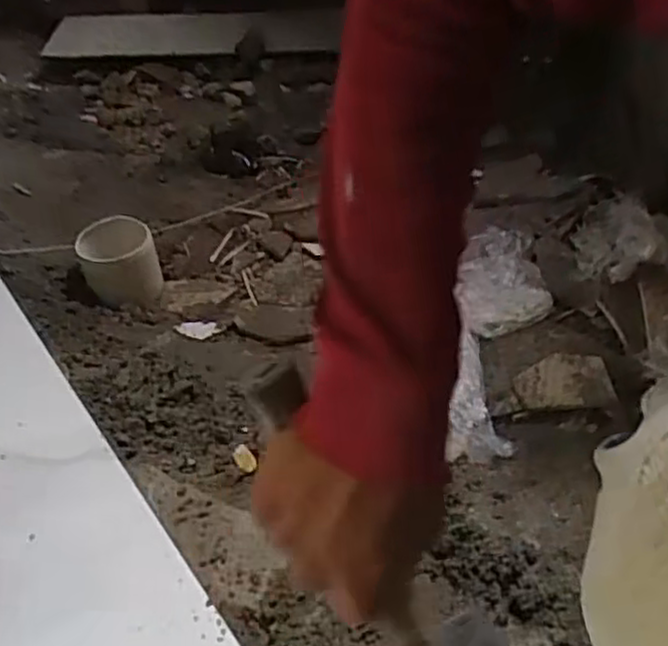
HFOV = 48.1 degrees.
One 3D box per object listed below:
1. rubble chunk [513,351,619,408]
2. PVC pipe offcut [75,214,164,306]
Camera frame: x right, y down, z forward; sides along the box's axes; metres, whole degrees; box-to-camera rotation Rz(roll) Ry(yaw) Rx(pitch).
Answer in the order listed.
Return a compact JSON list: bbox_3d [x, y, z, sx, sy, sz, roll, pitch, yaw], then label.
[{"bbox_3d":[0.237,0.060,0.778,0.096,0.017,0.061,-2,43,5],"label":"rubble chunk"},{"bbox_3d":[-0.268,-0.077,0.940,0.090,0.081,0.082,-4,43,3],"label":"PVC pipe offcut"}]

